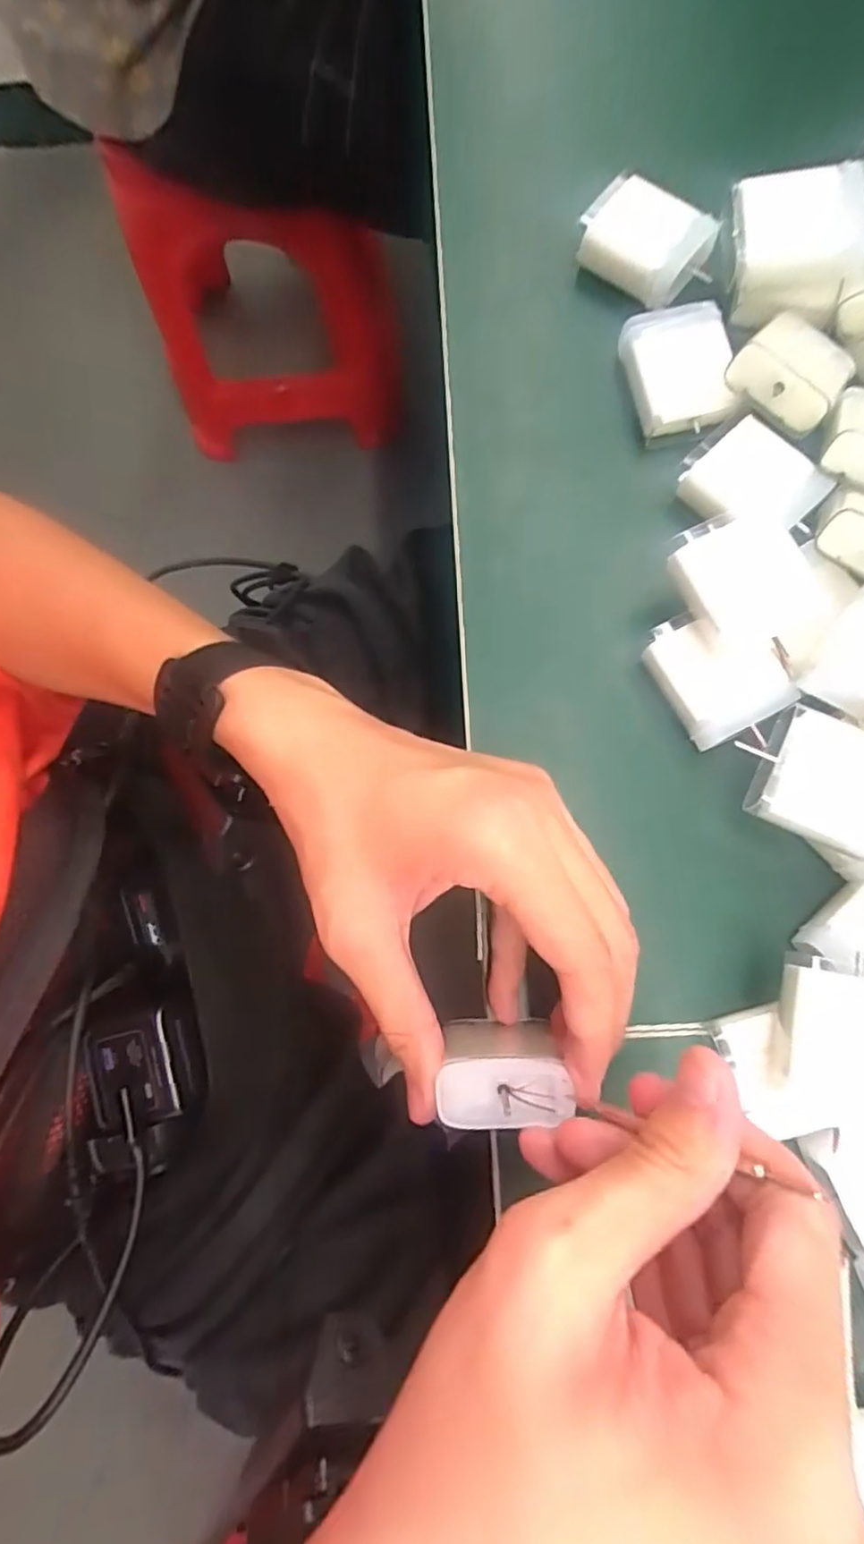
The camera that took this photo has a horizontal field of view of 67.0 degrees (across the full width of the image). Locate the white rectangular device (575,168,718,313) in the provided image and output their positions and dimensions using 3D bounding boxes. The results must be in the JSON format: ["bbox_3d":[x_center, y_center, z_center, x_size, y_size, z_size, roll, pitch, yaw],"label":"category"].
[{"bbox_3d":[0.096,-0.236,0.291,0.056,0.018,0.040,35,82,6],"label":"white rectangular device"}]

